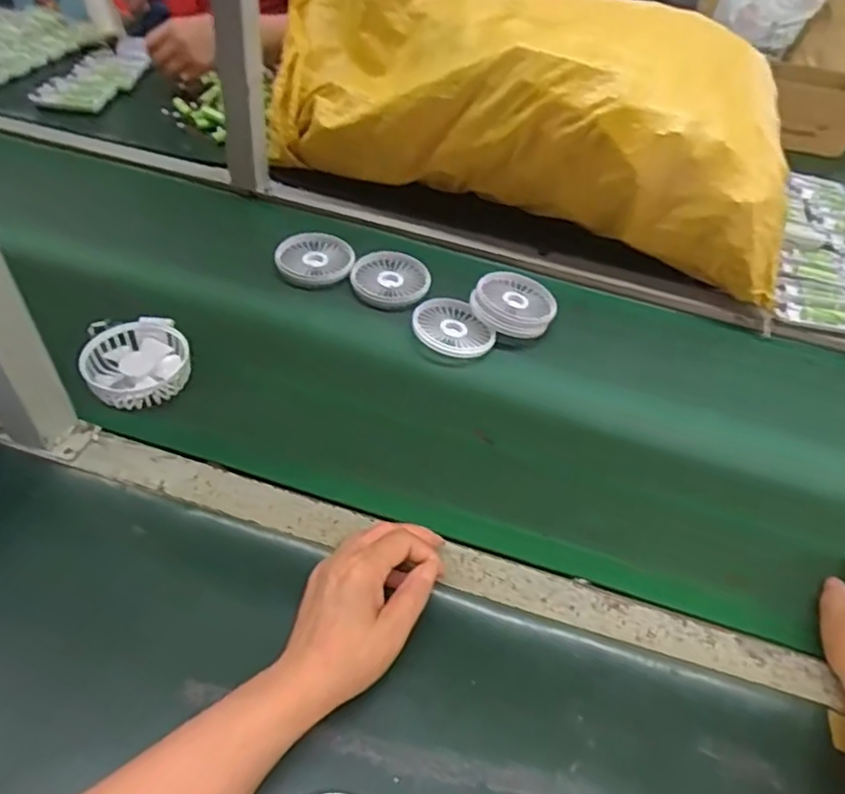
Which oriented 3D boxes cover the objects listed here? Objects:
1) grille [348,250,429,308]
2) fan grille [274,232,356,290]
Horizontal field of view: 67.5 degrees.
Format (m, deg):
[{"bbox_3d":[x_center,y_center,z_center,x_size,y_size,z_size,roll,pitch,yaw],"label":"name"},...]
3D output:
[{"bbox_3d":[-0.037,-0.137,0.727,0.088,0.018,0.088,3,48,-3],"label":"grille"},{"bbox_3d":[-0.125,-0.160,0.739,0.082,0.016,0.091,30,52,20],"label":"fan grille"}]

